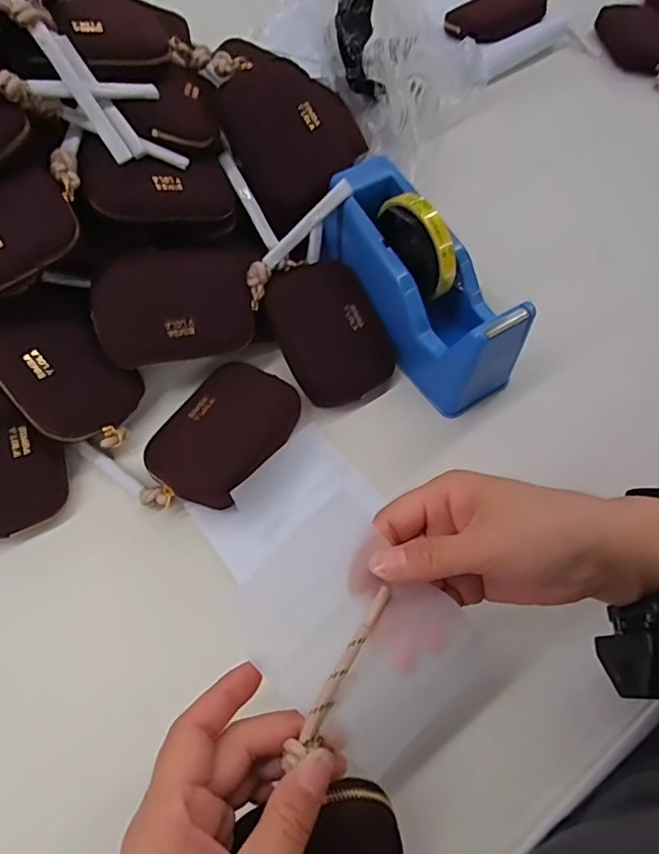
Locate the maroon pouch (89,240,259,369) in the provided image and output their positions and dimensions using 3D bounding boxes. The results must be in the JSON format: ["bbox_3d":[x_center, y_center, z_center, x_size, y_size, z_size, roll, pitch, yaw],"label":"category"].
[{"bbox_3d":[-0.120,-0.093,0.412,0.116,0.037,0.079,-15,107,-25],"label":"maroon pouch"}]

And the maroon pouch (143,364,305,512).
[{"bbox_3d":[-0.078,0.004,0.401,0.081,0.028,0.112,32,67,13],"label":"maroon pouch"}]

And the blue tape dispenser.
[{"bbox_3d":[0.072,-0.120,0.417,0.069,0.100,0.213,-28,81,-15],"label":"blue tape dispenser"}]

